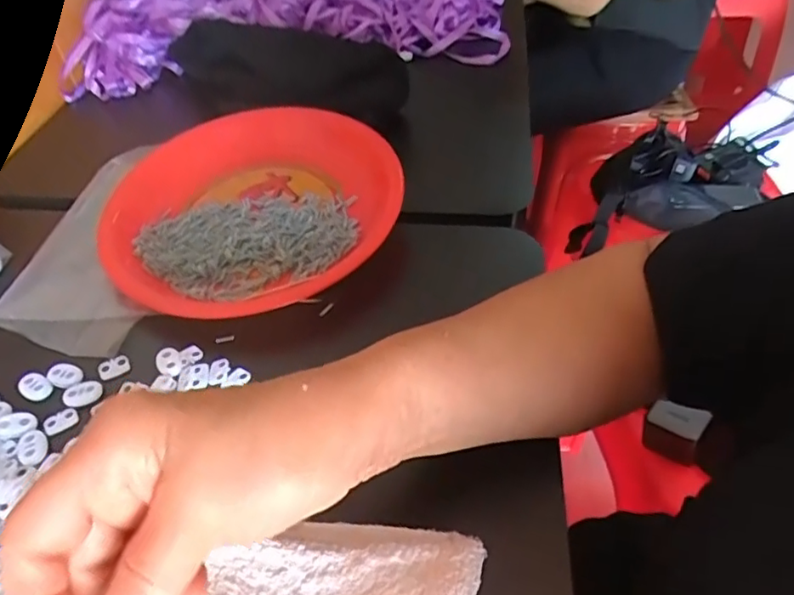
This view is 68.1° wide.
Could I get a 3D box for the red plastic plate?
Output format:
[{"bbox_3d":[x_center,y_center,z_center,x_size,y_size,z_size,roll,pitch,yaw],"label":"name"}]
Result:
[{"bbox_3d":[-0.112,-0.085,0.462,0.219,0.049,0.221,-2,46,2],"label":"red plastic plate"}]

